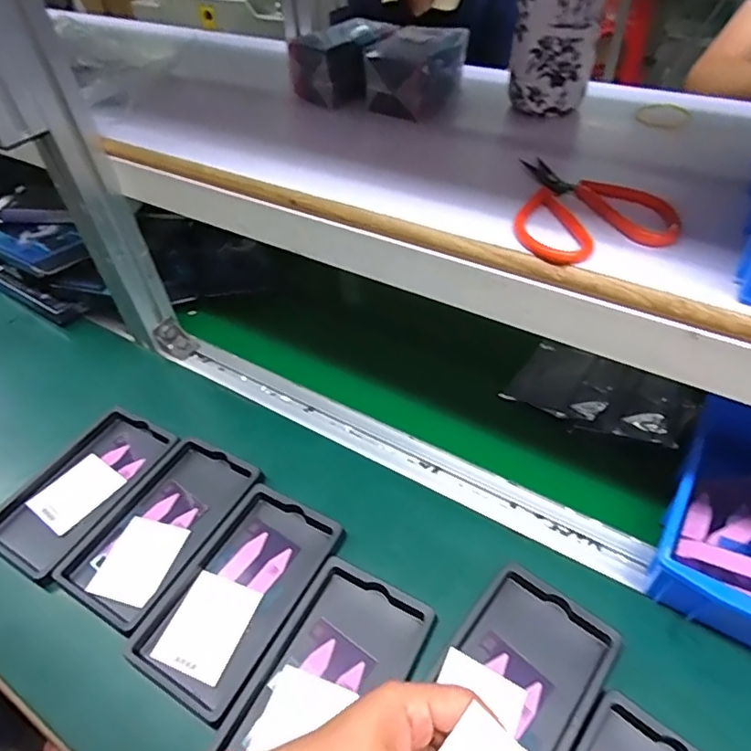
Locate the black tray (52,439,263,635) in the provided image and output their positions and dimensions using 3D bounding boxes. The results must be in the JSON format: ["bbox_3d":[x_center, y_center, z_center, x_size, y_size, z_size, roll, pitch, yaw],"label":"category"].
[{"bbox_3d":[-0.181,0.125,0.466,0.096,0.014,0.156,22,50,23],"label":"black tray"}]

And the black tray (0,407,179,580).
[{"bbox_3d":[-0.268,0.101,0.503,0.091,0.017,0.157,21,50,22],"label":"black tray"}]

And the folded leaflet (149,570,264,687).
[{"bbox_3d":[-0.124,0.186,0.408,0.055,0.005,0.067,14,48,17],"label":"folded leaflet"}]

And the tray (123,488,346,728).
[{"bbox_3d":[-0.102,0.165,0.421,0.094,0.013,0.158,21,50,23],"label":"tray"}]

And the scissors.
[{"bbox_3d":[0.140,-0.109,0.352,0.093,0.013,0.114,6,46,10],"label":"scissors"}]

